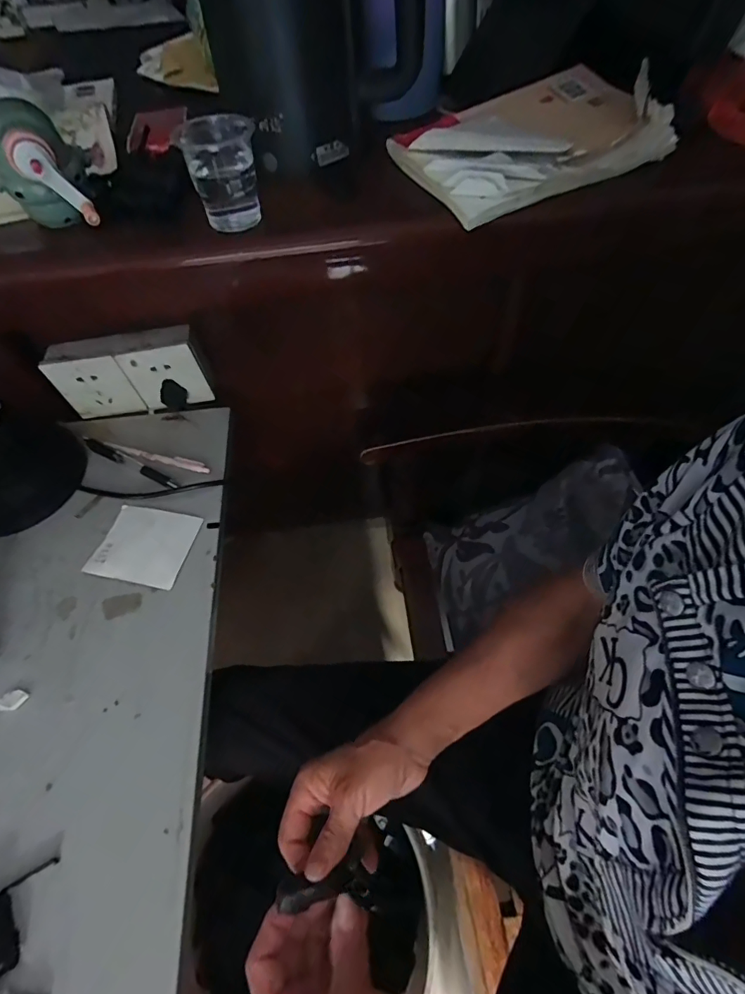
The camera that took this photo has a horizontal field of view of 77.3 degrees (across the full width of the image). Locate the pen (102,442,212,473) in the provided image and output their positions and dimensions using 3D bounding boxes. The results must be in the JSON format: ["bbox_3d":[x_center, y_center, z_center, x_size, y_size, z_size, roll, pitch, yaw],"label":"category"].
[{"bbox_3d":[-0.251,-0.046,0.538,0.135,0.009,0.012,13,60,11],"label":"pen"}]

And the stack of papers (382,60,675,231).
[{"bbox_3d":[0.140,-0.326,0.419,0.207,0.040,0.148,-23,59,-11],"label":"stack of papers"}]

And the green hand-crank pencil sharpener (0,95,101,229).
[{"bbox_3d":[-0.273,-0.269,0.386,0.073,0.074,0.087,-30,61,-15],"label":"green hand-crank pencil sharpener"}]

